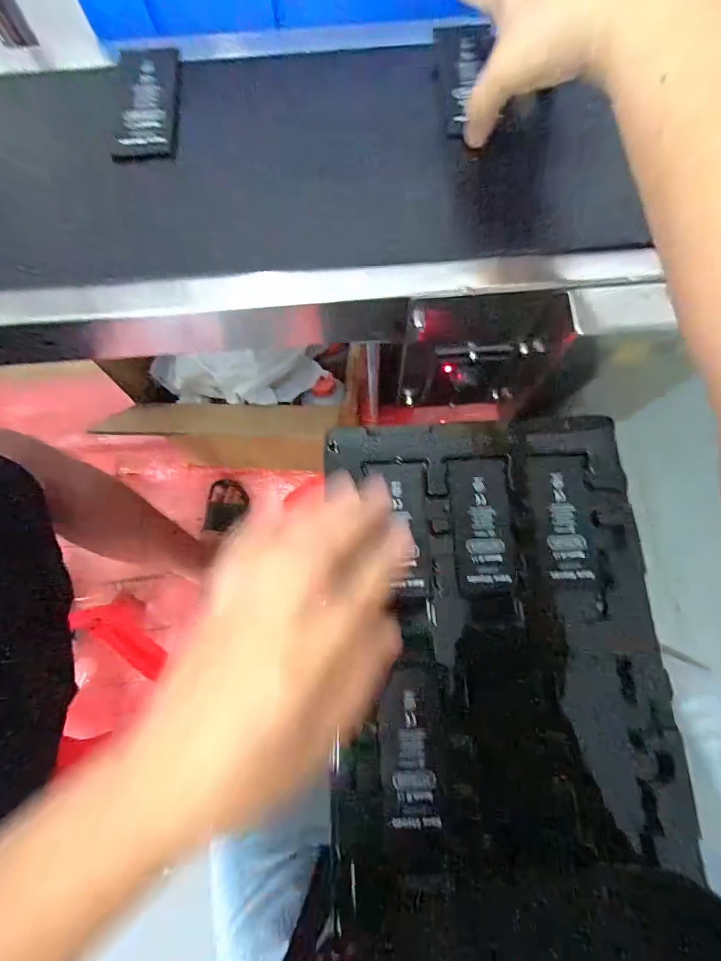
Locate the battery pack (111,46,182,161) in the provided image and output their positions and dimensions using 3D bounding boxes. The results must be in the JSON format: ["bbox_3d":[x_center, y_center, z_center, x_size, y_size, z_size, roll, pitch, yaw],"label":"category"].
[{"bbox_3d":[-0.151,-0.268,0.306,0.042,0.013,0.100,-4,75,-1],"label":"battery pack"}]

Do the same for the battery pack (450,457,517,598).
[{"bbox_3d":[0.091,0.033,0.319,0.045,0.004,0.101,-2,75,0],"label":"battery pack"}]

